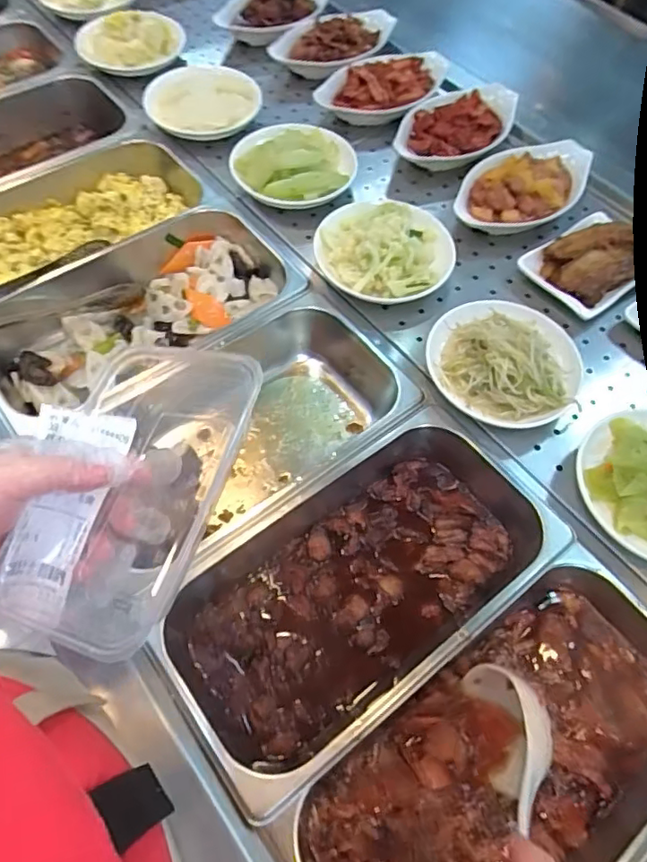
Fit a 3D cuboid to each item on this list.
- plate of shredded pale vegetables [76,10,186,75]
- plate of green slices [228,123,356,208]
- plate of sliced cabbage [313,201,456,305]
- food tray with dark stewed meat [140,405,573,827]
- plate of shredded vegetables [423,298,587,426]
[{"bbox_3d":[-0.277,-0.544,0.809,0.153,0.036,0.120,10,60,3],"label":"plate of shredded pale vegetables"},{"bbox_3d":[-0.036,-0.324,0.694,0.143,0.038,0.137,1,60,-2],"label":"plate of green slices"},{"bbox_3d":[0.064,-0.196,0.622,0.138,0.049,0.133,1,60,-2],"label":"plate of sliced cabbage"},{"bbox_3d":[0.034,0.123,0.490,0.338,0.072,0.177,-34,67,-21],"label":"food tray with dark stewed meat"},{"bbox_3d":[0.177,-0.072,0.565,0.141,0.044,0.148,1,60,-2],"label":"plate of shredded vegetables"}]

